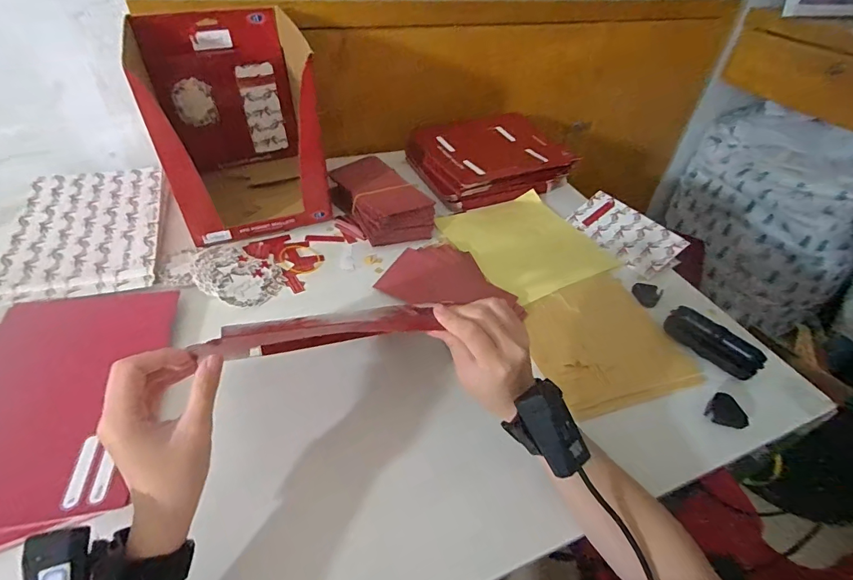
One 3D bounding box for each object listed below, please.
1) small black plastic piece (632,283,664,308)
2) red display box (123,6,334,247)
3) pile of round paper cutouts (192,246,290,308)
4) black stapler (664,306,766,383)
[{"bbox_3d":[0.320,0.003,0.632,0.037,0.005,0.044,37,60,15],"label":"small black plastic piece"},{"bbox_3d":[-0.278,-0.245,0.644,0.206,0.234,0.244,-14,46,-19],"label":"red display box"},{"bbox_3d":[-0.257,-0.021,0.586,0.126,0.017,0.086,19,44,15],"label":"pile of round paper cutouts"},{"bbox_3d":[0.362,0.066,0.551,0.059,0.024,0.109,-26,51,-29],"label":"black stapler"}]

